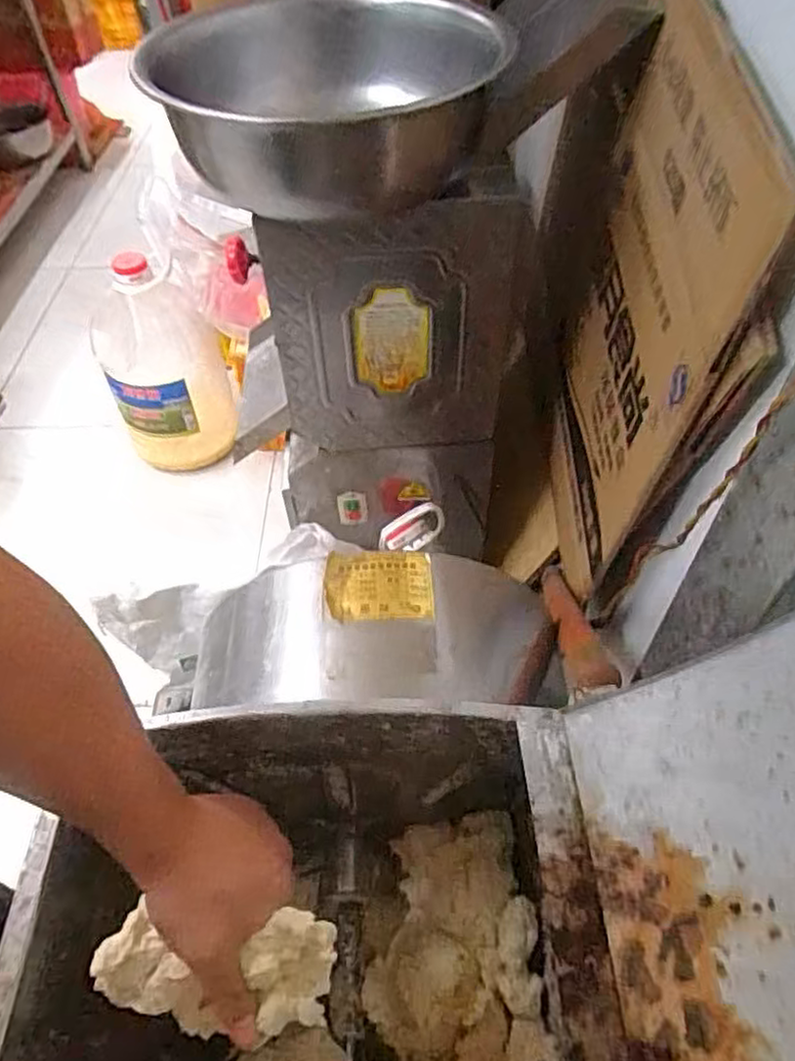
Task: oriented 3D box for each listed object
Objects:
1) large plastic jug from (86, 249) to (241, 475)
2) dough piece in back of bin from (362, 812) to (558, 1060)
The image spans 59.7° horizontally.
[{"bbox_3d":[-0.556,-0.398,1.664,0.270,0.508,0.269,-14,52,-10],"label":"large plastic jug"},{"bbox_3d":[0.041,0.347,0.557,0.127,0.092,0.207,-4,51,-2],"label":"dough piece in back of bin"}]

